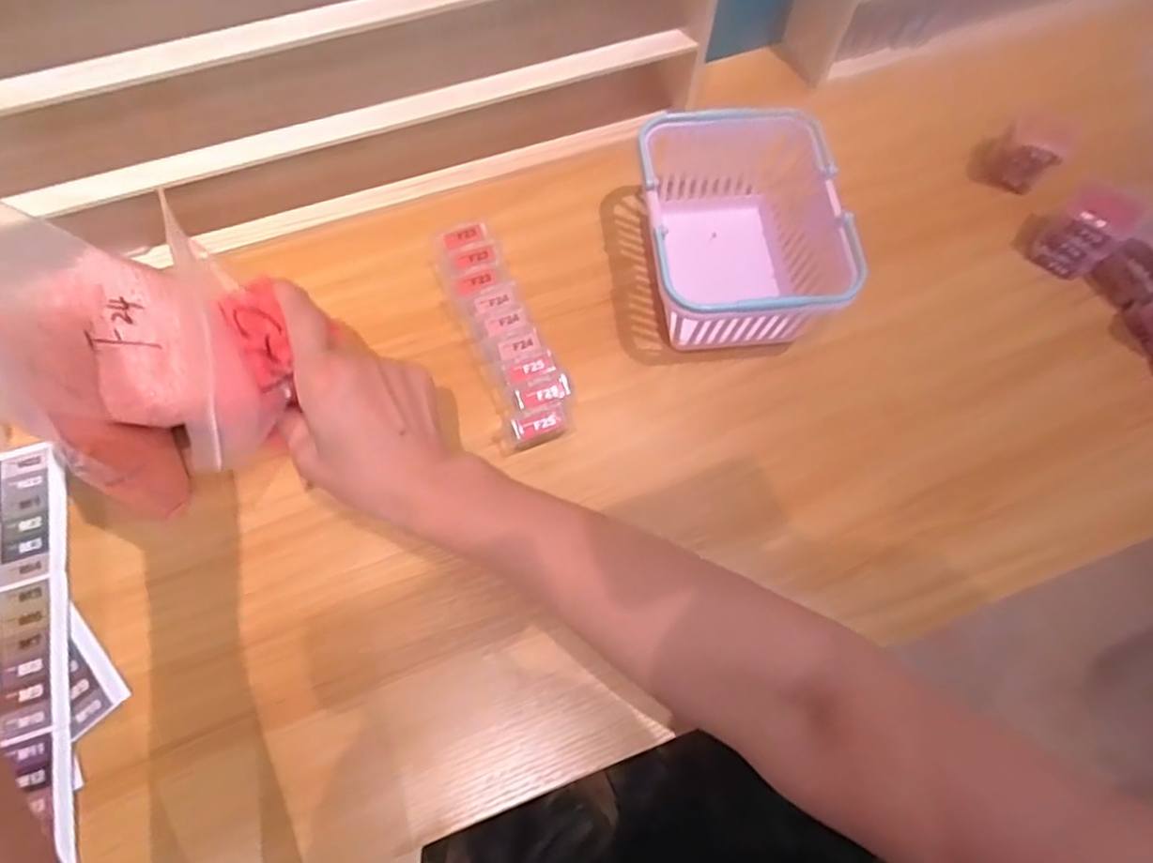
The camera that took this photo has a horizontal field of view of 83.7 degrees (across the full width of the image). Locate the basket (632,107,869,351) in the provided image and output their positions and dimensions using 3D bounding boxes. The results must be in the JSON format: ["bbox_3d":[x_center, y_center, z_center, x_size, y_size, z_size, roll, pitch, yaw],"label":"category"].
[{"bbox_3d":[0.110,-0.133,0.459,0.129,0.095,0.166,-10,69,-5],"label":"basket"}]

